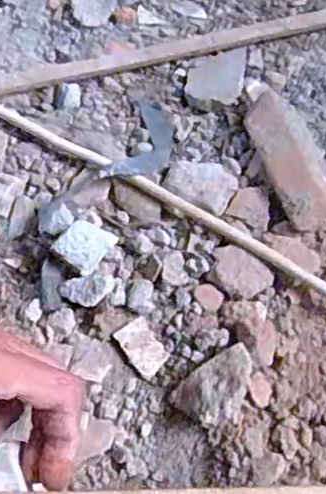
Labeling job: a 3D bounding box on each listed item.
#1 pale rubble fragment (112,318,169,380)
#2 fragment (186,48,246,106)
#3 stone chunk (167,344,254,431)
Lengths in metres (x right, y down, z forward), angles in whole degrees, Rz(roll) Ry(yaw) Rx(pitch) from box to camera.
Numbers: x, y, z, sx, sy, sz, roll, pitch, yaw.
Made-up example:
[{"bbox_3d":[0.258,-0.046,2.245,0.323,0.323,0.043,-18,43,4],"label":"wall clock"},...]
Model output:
[{"bbox_3d":[-0.015,0.072,0.440,0.024,0.009,0.038,-36,73,-16],"label":"pale rubble fragment"},{"bbox_3d":[0.046,-0.147,0.525,0.046,0.008,0.052,11,67,2],"label":"fragment"},{"bbox_3d":[0.037,0.093,0.415,0.055,0.022,0.035,-39,74,-17],"label":"stone chunk"}]

